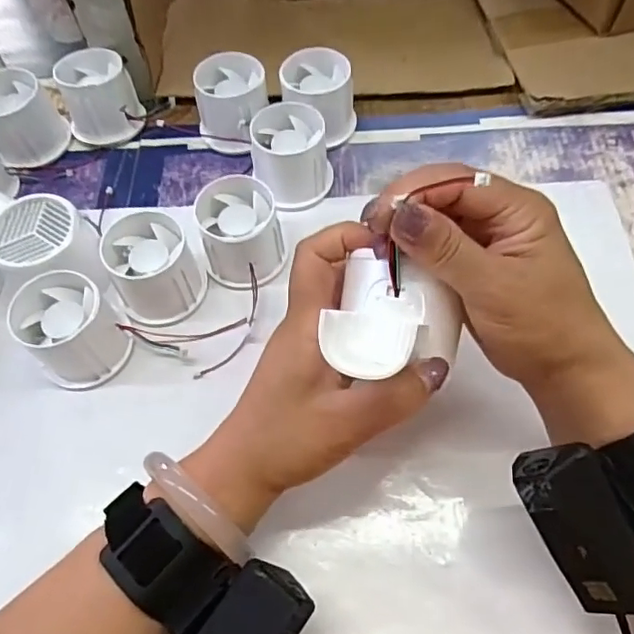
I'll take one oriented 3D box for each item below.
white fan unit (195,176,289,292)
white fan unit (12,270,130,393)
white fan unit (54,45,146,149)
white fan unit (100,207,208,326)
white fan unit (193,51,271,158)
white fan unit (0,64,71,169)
[{"bbox_3d":[-0.048,-0.052,0.369,0.048,0.049,0.059,-12,63,-4],"label":"white fan unit"},{"bbox_3d":[-0.147,0.007,0.339,0.051,0.046,0.057,-38,67,-16],"label":"white fan unit"},{"bbox_3d":[-0.167,-0.169,0.436,0.054,0.046,0.055,-1,63,2],"label":"white fan unit"},{"bbox_3d":[-0.103,-0.032,0.360,0.053,0.051,0.055,-1,63,2],"label":"white fan unit"},{"bbox_3d":[-0.063,-0.155,0.422,0.054,0.050,0.060,-6,63,-1],"label":"white fan unit"},{"bbox_3d":[-0.225,-0.151,0.431,0.054,0.046,0.062,-34,66,-14],"label":"white fan unit"}]

